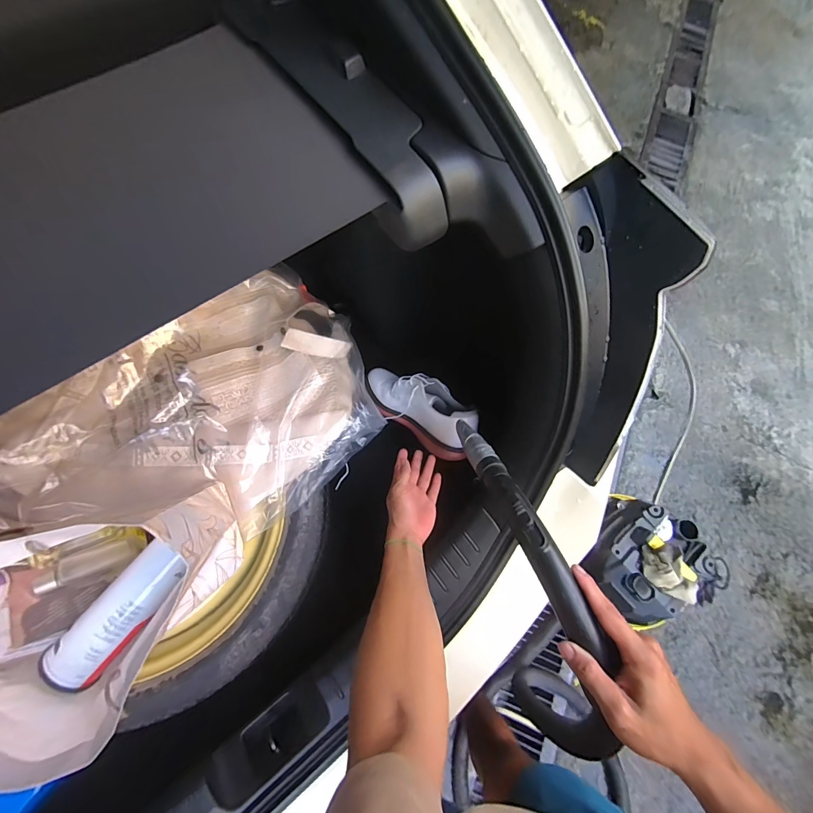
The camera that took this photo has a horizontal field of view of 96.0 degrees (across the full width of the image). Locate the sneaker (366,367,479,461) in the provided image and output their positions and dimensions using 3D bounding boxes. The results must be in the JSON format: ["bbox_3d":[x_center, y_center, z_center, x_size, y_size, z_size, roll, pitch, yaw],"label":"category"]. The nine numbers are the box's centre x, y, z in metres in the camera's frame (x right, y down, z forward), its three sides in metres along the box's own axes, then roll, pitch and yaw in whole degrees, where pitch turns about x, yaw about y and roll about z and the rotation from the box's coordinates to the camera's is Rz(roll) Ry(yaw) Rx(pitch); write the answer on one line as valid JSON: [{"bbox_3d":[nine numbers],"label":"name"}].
[{"bbox_3d":[0.019,-0.012,0.715,0.269,0.081,0.109,34,73,30],"label":"sneaker"}]

